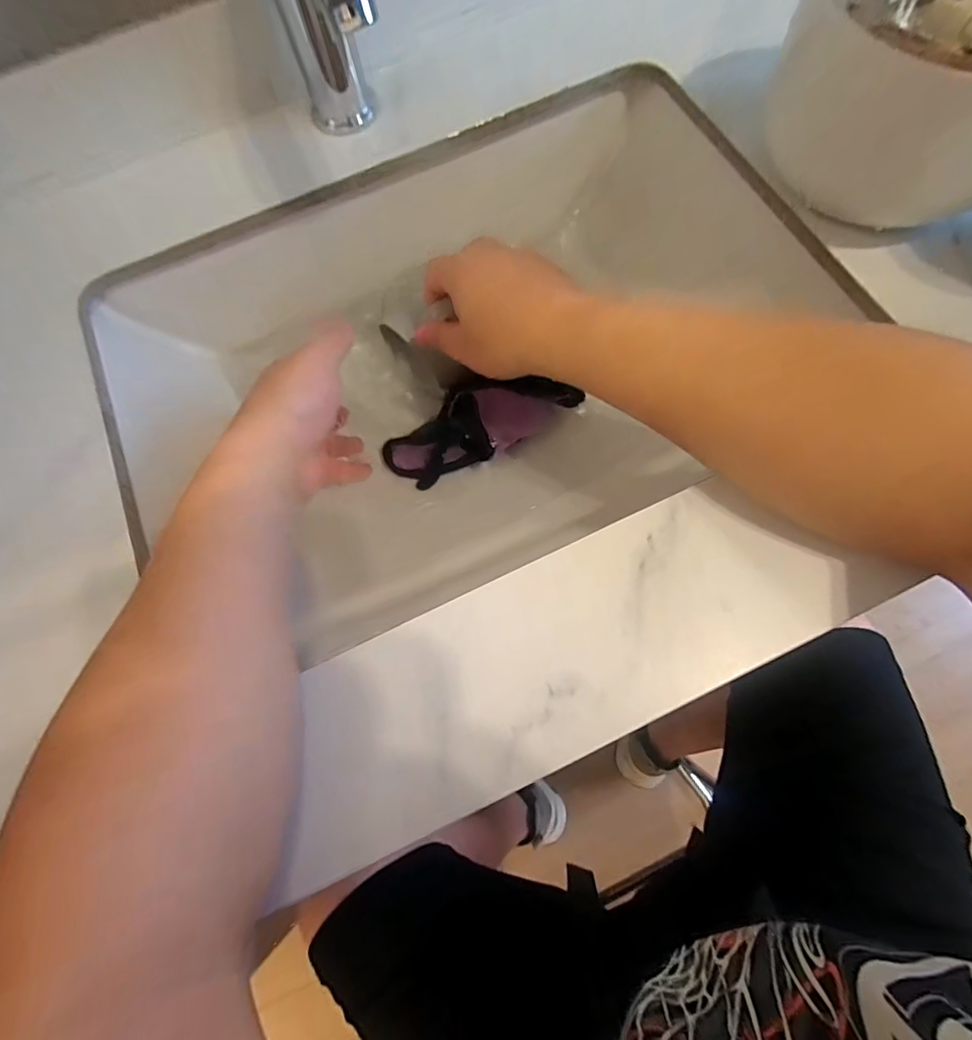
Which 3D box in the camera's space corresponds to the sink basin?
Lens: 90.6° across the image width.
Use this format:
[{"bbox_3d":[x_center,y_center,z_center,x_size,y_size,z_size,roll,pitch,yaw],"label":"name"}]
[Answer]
[{"bbox_3d":[-0.025,-0.135,0.361,0.451,0.136,0.326,-23,73,-4],"label":"sink basin"}]

